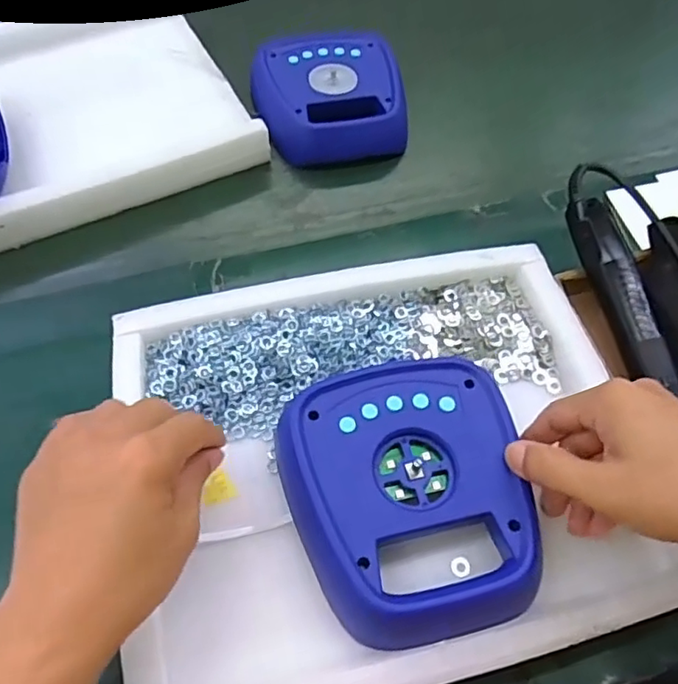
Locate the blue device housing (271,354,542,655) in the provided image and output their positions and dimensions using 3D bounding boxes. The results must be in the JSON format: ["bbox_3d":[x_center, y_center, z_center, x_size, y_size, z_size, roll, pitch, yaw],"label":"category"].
[{"bbox_3d":[0.045,0.096,0.386,0.151,0.028,0.172,-9,60,-8],"label":"blue device housing"}]

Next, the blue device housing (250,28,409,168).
[{"bbox_3d":[-0.010,-0.272,0.652,0.166,0.046,0.176,-6,60,-6],"label":"blue device housing"}]

